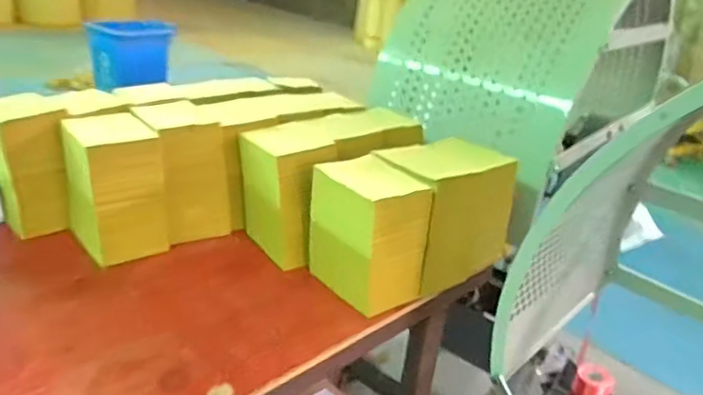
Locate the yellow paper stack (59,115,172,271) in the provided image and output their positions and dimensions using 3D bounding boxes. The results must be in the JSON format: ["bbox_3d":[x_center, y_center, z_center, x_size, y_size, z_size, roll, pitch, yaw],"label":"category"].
[{"bbox_3d":[-0.407,-0.021,0.979,0.127,0.196,0.178,-15,33,-36],"label":"yellow paper stack"}]

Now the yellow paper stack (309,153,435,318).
[{"bbox_3d":[0.027,0.053,0.924,0.126,0.192,0.168,-16,34,-38],"label":"yellow paper stack"}]

